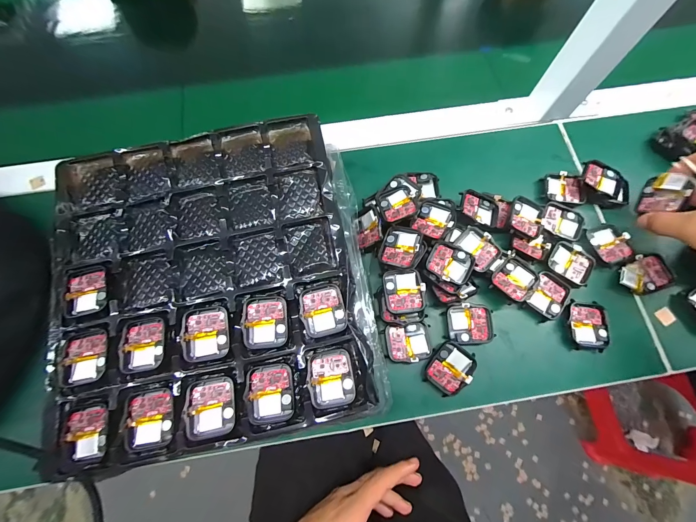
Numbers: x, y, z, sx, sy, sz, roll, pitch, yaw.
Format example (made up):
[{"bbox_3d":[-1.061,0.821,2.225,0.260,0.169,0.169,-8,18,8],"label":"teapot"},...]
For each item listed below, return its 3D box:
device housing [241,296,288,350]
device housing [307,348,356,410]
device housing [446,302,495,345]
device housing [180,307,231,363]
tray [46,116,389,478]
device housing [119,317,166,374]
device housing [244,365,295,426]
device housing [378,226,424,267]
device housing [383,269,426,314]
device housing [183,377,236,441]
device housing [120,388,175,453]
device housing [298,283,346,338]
[{"bbox_3d":[-0.069,0.051,0.251,0.035,0.008,0.043,-3,72,-1],"label":"device housing"},{"bbox_3d":[-0.014,0.094,0.239,0.035,0.008,0.044,-10,72,-3],"label":"device housing"},{"bbox_3d":[0.120,0.062,0.292,0.042,0.012,0.036,-1,72,0],"label":"device housing"},{"bbox_3d":[-0.116,0.059,0.244,0.035,0.008,0.042,-9,72,-2],"label":"device housing"},{"bbox_3d":[-0.119,0.011,0.273,0.263,0.035,0.278,-11,72,-3],"label":"tray"},{"bbox_3d":[-0.166,0.067,0.242,0.036,0.005,0.042,-8,72,-2],"label":"device housing"},{"bbox_3d":[-0.061,0.105,0.235,0.037,0.006,0.043,-7,72,-2],"label":"device housing"},{"bbox_3d":[0.052,-0.015,0.291,0.037,0.008,0.040,15,72,27],"label":"device housing"},{"bbox_3d":[0.053,0.028,0.282,0.036,0.008,0.040,-4,72,-1],"label":"device housing"},{"bbox_3d":[-0.107,0.115,0.232,0.036,0.010,0.042,-8,72,-2],"label":"device housing"},{"bbox_3d":[-0.153,0.122,0.229,0.034,0.012,0.042,-5,72,-1],"label":"device housing"},{"bbox_3d":[-0.022,0.043,0.258,0.036,0.009,0.042,-14,73,-4],"label":"device housing"}]

